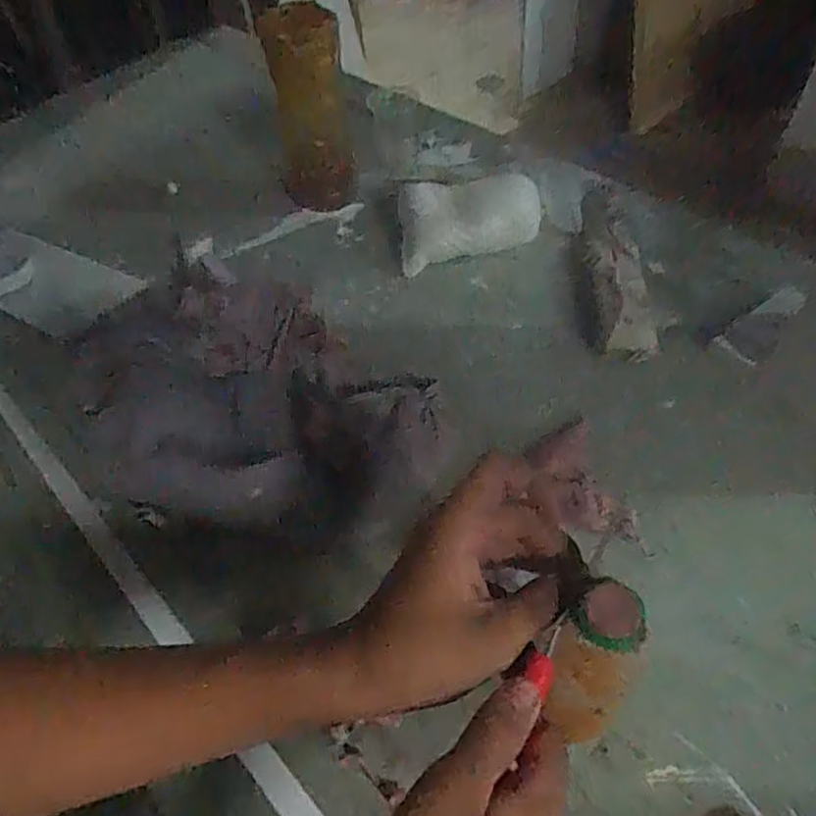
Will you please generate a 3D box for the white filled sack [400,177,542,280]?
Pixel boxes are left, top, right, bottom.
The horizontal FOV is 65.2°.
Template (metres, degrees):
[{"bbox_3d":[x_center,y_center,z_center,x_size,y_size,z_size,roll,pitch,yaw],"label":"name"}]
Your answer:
[{"bbox_3d":[0.077,-0.227,0.781,0.174,0.071,0.098,-6,51,2],"label":"white filled sack"}]

